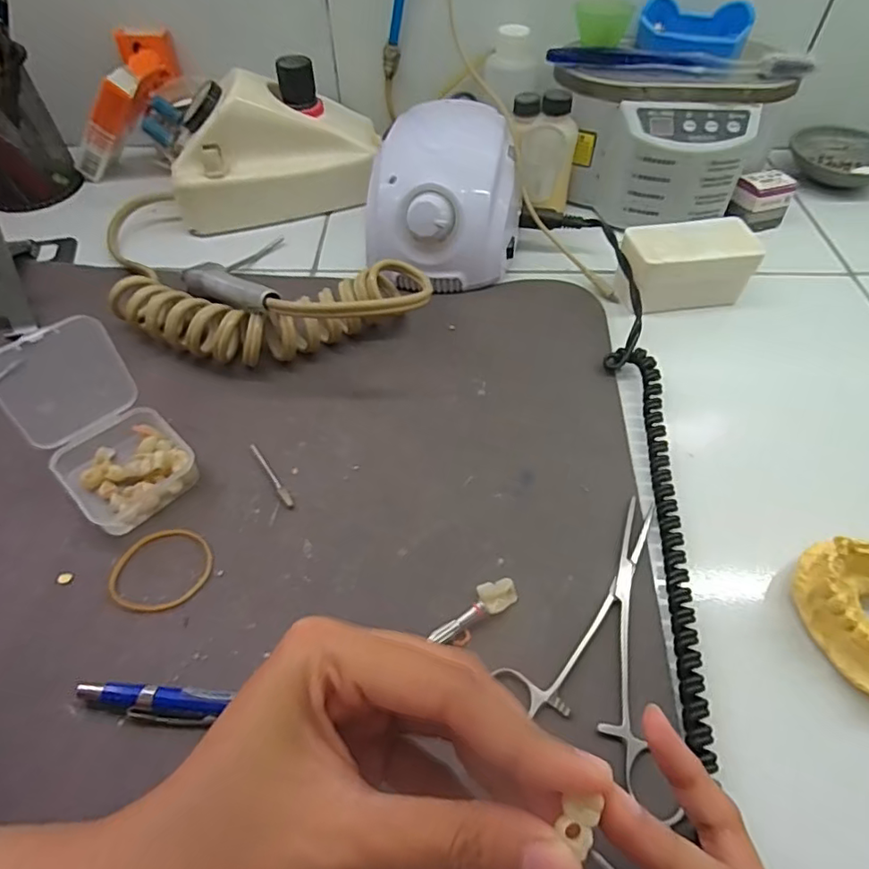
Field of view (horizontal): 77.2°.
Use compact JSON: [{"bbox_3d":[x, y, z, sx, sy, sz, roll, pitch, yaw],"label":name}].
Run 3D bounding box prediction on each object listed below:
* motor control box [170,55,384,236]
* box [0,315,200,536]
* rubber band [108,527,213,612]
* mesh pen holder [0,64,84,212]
[{"bbox_3d":[-0.126,-0.226,0.432,0.166,0.088,0.073,-20,55,-15],"label":"motor control box"},{"bbox_3d":[-0.167,-0.007,0.266,0.056,0.075,0.076,-37,60,-25],"label":"box"},{"bbox_3d":[-0.129,0.062,0.259,0.044,0.004,0.043,0,52,0],"label":"rubber band"},{"bbox_3d":[-0.359,-0.252,0.452,0.081,0.097,0.079,-30,57,-21],"label":"mesh pen holder"}]

